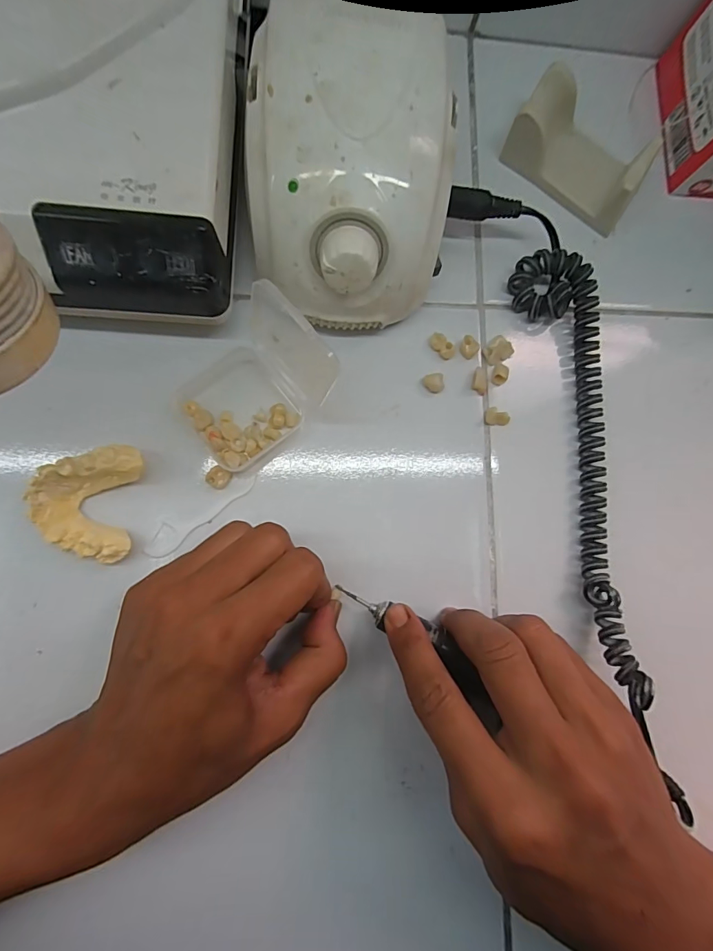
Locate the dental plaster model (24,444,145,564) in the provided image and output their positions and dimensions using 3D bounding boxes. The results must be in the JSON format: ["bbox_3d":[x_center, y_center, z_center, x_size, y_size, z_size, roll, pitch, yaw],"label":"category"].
[{"bbox_3d":[-0.140,0.013,0.225,0.047,0.023,0.060,11,83,-6],"label":"dental plaster model"}]

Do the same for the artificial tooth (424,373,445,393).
[{"bbox_3d":[0.048,-0.056,0.259,0.013,0.008,0.011,-11,86,-8],"label":"artificial tooth"}]

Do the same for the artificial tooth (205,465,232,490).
[{"bbox_3d":[-0.078,0.002,0.241,0.012,0.006,0.012,1,84,-7],"label":"artificial tooth"}]

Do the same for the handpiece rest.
[{"bbox_3d":[0.141,-0.205,0.271,0.086,0.030,0.054,32,82,-3],"label":"handpiece rest"}]

